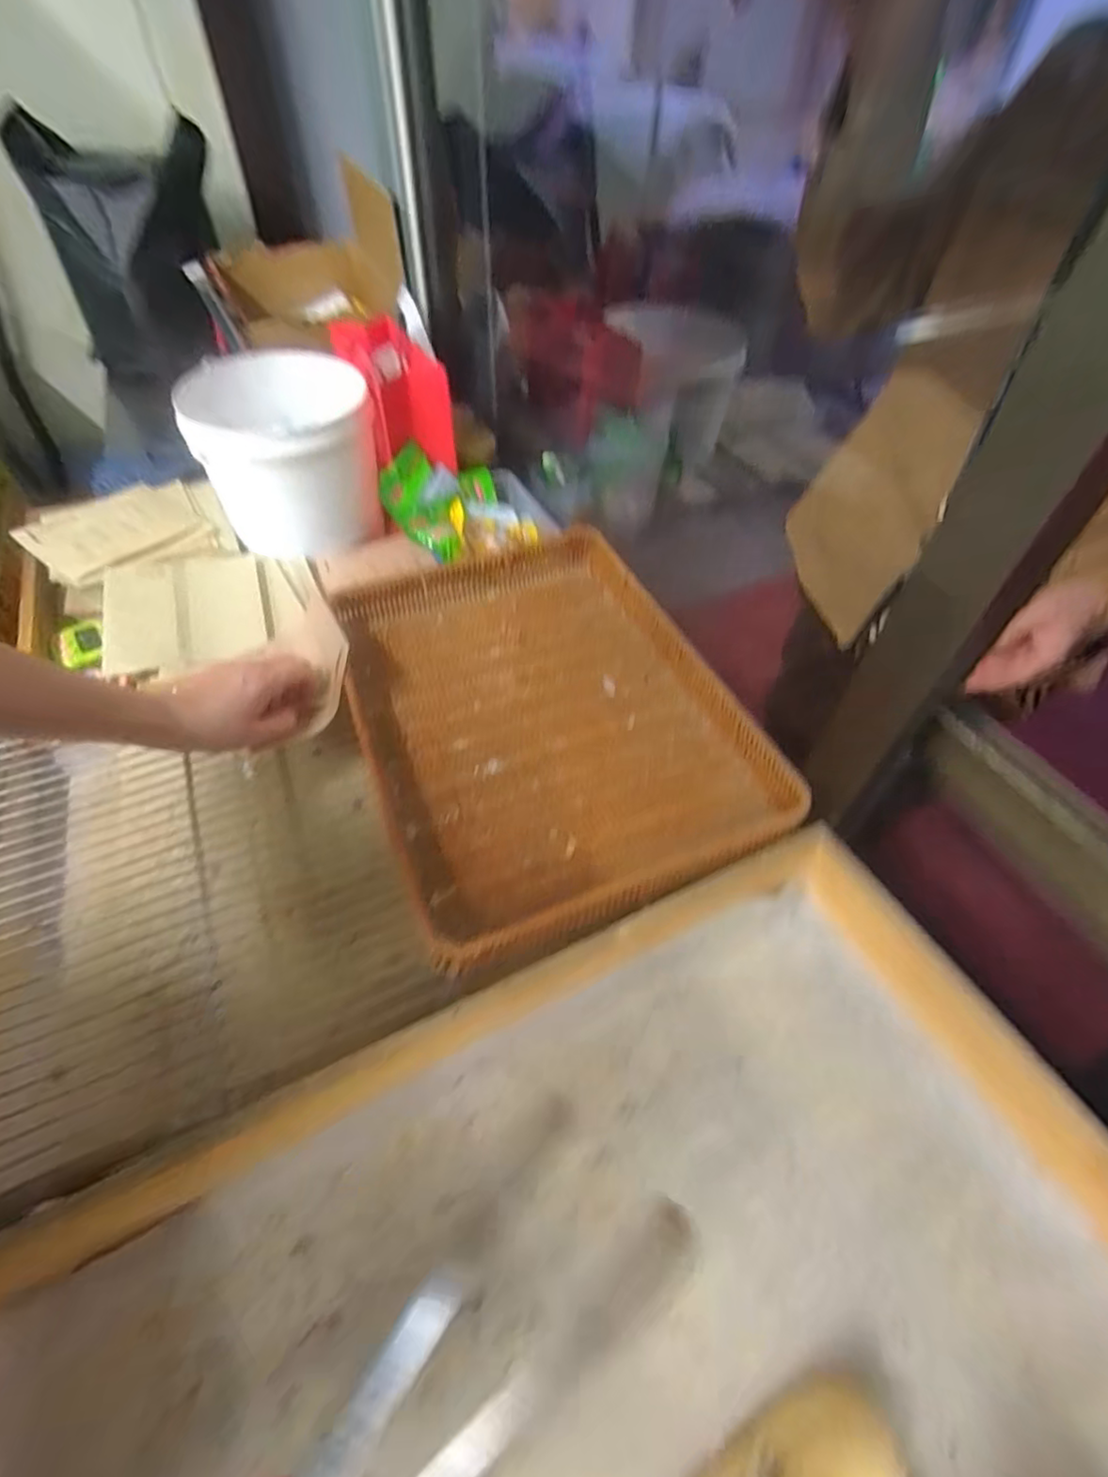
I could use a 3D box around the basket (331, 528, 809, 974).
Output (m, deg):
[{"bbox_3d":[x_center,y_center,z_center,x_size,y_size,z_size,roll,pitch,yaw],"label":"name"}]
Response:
[{"bbox_3d":[-0.009,-0.033,0.567,0.330,0.045,0.415,-17,53,-16],"label":"basket"}]

